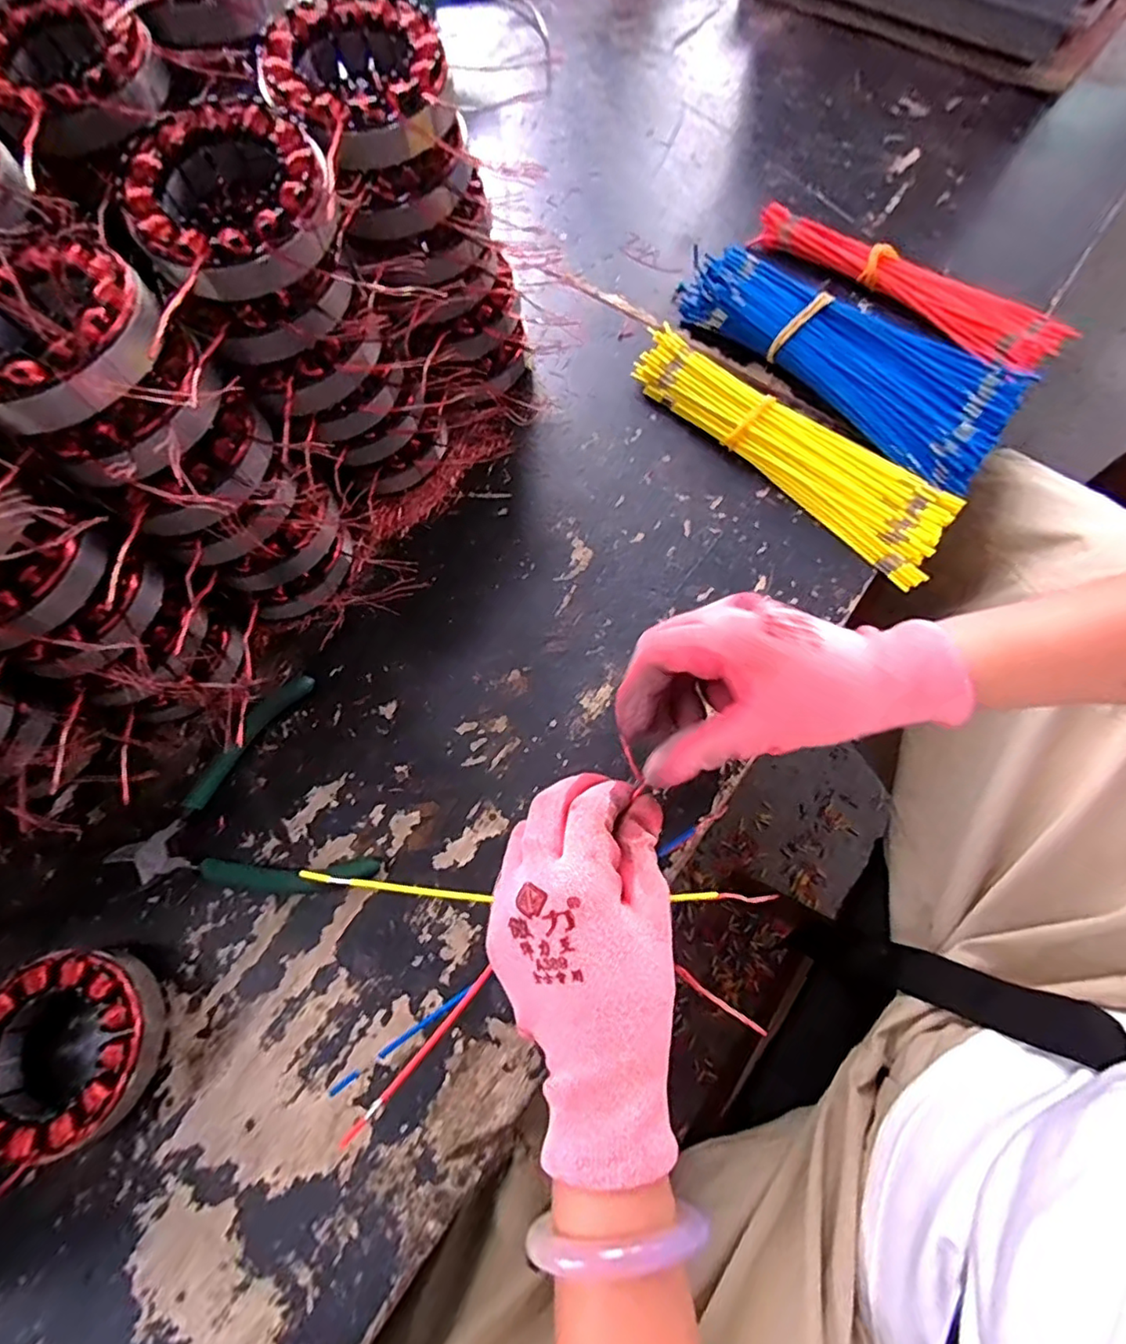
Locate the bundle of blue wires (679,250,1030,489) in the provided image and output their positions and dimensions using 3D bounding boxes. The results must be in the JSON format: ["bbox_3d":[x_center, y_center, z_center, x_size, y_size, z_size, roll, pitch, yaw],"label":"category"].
[{"bbox_3d":[0.201,-0.233,0.435,0.245,0.037,0.103,40,75,13],"label":"bundle of blue wires"}]

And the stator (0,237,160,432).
[{"bbox_3d":[-0.214,-0.141,0.248,0.084,0.025,0.088,0,71,0],"label":"stator"}]

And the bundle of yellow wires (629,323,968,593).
[{"bbox_3d":[0.154,-0.159,0.417,0.244,0.024,0.063,43,76,13],"label":"bundle of yellow wires"}]

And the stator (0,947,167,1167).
[{"bbox_3d":[-0.250,0.188,0.298,0.085,0.029,0.086,0,71,0],"label":"stator"}]

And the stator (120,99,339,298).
[{"bbox_3d":[-0.146,-0.208,0.269,0.086,0.031,0.089,0,71,0],"label":"stator"}]

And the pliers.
[{"bbox_3d":[-0.190,0.083,0.342,0.134,0.020,0.127,-24,72,-8],"label":"pliers"}]

